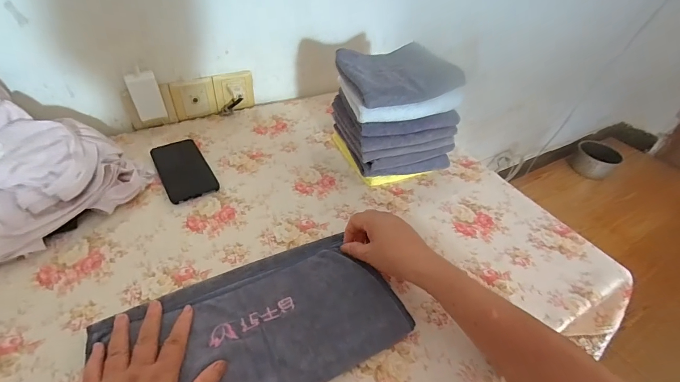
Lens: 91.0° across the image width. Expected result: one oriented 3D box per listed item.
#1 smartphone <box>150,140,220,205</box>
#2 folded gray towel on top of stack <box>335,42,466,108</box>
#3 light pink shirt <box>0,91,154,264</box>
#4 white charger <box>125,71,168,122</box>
[{"bbox_3d":[-0.280,-0.040,0.597,0.078,0.010,0.157,-22,50,-27],"label":"smartphone"},{"bbox_3d":[0.098,-0.205,0.577,0.192,0.031,0.156,-15,46,-21],"label":"folded gray towel on top of stack"},{"bbox_3d":[-0.471,-0.065,0.486,0.259,0.166,0.242,33,49,26],"label":"light pink shirt"},{"bbox_3d":[-0.364,-0.177,0.632,0.048,0.086,0.023,-21,48,-26],"label":"white charger"}]

